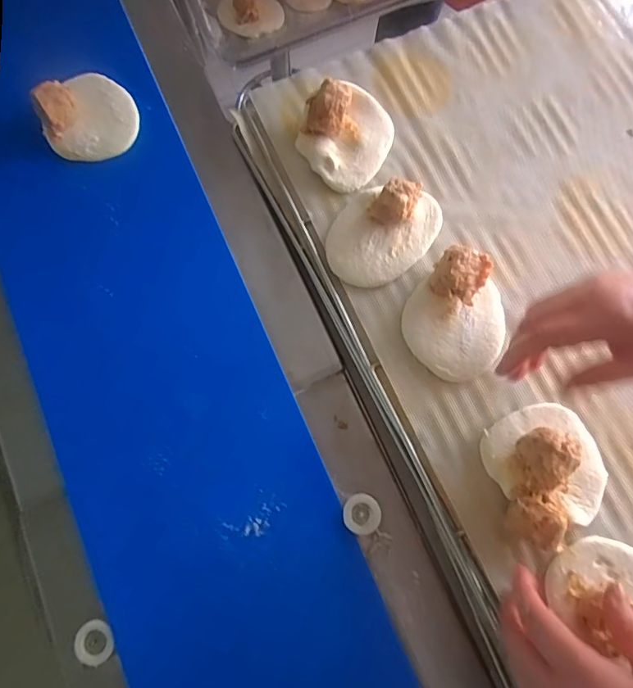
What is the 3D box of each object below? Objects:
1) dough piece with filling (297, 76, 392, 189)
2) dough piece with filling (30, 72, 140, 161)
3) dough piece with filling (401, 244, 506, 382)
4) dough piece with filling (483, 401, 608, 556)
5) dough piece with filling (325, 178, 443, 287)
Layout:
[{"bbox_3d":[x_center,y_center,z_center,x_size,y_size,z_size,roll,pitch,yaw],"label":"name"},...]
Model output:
[{"bbox_3d":[0.032,-0.198,0.432,0.093,0.037,0.087,0,76,0],"label":"dough piece with filling"},{"bbox_3d":[-0.221,-0.225,0.441,0.087,0.040,0.094,0,76,0],"label":"dough piece with filling"},{"bbox_3d":[0.121,-0.024,0.391,0.085,0.036,0.096,37,79,9],"label":"dough piece with filling"},{"bbox_3d":[0.182,0.095,0.359,0.089,0.039,0.094,-15,77,-3],"label":"dough piece with filling"},{"bbox_3d":[0.060,-0.105,0.409,0.113,0.035,0.078,-43,80,-9],"label":"dough piece with filling"}]

